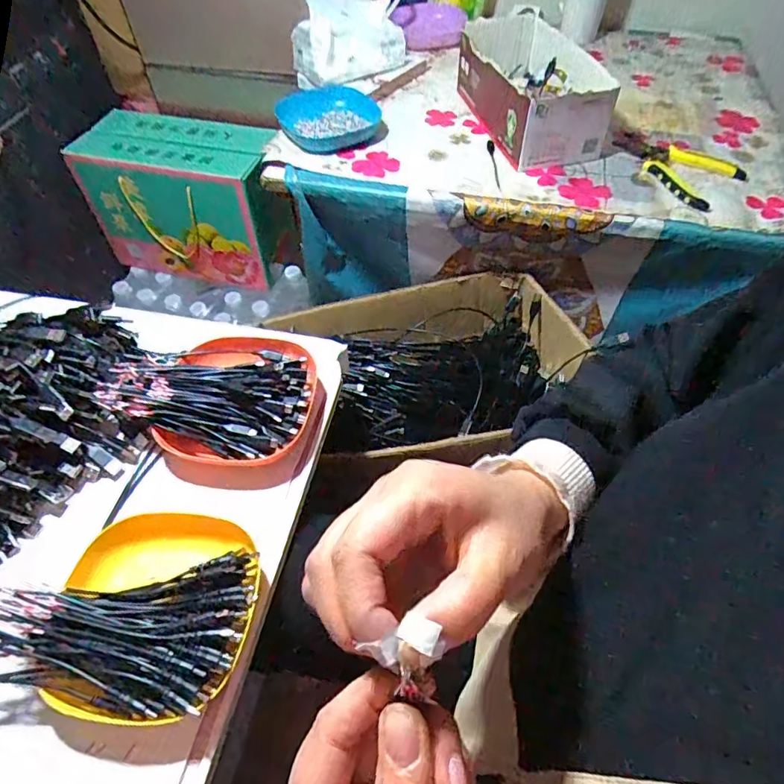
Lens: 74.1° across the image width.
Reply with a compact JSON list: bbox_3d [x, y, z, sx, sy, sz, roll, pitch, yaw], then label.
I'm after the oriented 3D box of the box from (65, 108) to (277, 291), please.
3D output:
[{"bbox_3d":[-0.362,-0.349,0.964,0.343,0.237,0.160,15,55,10],"label":"box"}]

